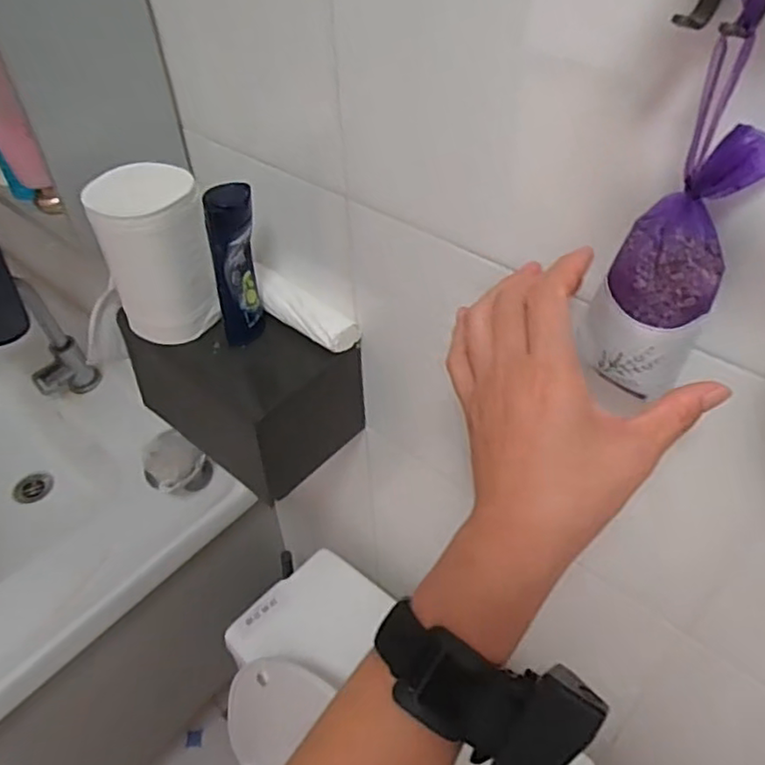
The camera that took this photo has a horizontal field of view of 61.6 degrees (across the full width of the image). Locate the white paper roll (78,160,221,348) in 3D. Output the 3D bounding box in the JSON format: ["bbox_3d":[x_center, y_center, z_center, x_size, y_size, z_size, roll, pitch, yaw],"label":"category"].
[{"bbox_3d":[-0.183,-0.099,0.527,0.078,0.137,0.063,-17,47,-18],"label":"white paper roll"}]

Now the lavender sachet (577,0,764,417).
[{"bbox_3d":[0.130,-0.070,0.282,0.053,0.217,0.026,23,43,23],"label":"lavender sachet"}]

